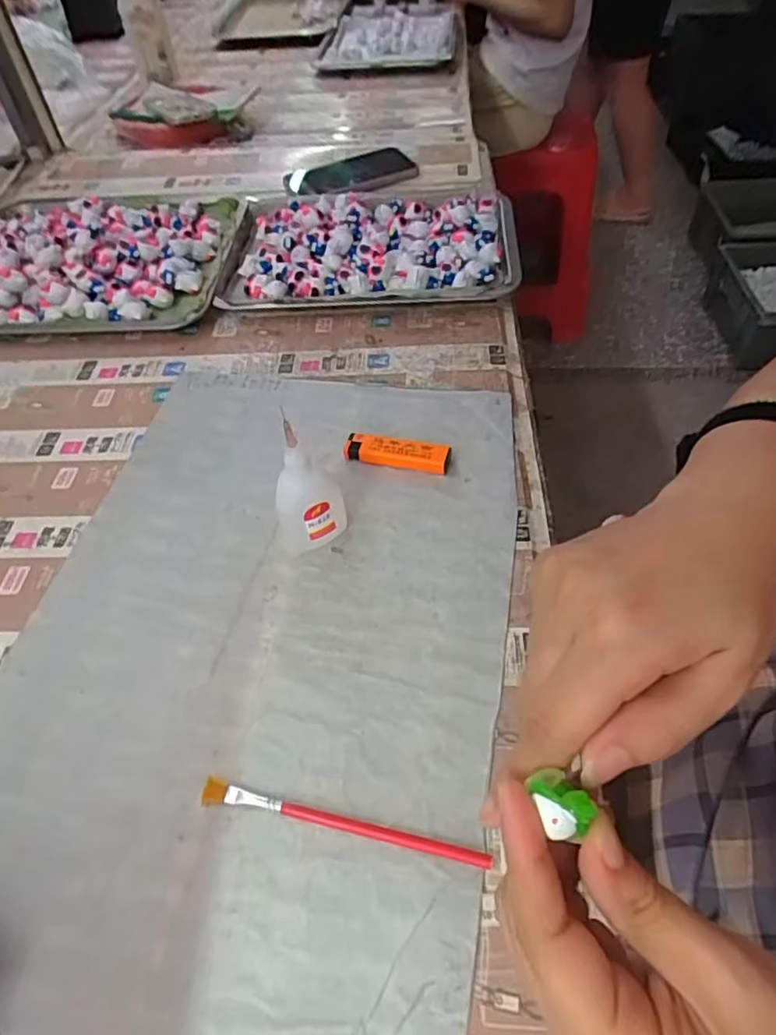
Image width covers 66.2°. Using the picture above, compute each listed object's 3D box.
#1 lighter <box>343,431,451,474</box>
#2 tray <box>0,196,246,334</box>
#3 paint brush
[{"bbox_3d":[0.006,-0.051,0.458,0.081,0.016,0.020,11,53,13],"label":"lighter"},{"bbox_3d":[-0.322,-0.289,0.651,0.311,0.056,0.260,1,52,6],"label":"tray"},{"bbox_3d":[-0.024,0.156,0.300,0.149,0.005,0.012,10,53,12],"label":"paint brush"}]

